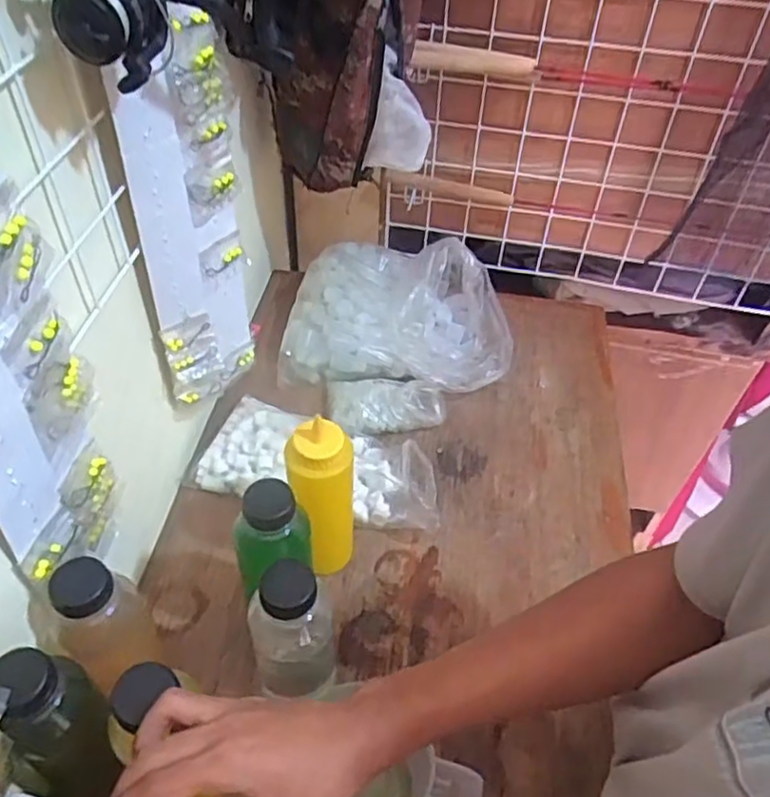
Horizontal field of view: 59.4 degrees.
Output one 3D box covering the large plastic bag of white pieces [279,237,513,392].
[{"bbox_3d":[0.021,-0.110,0.886,0.282,0.114,0.207,8,48,4],"label":"large plastic bag of white pieces"}]

